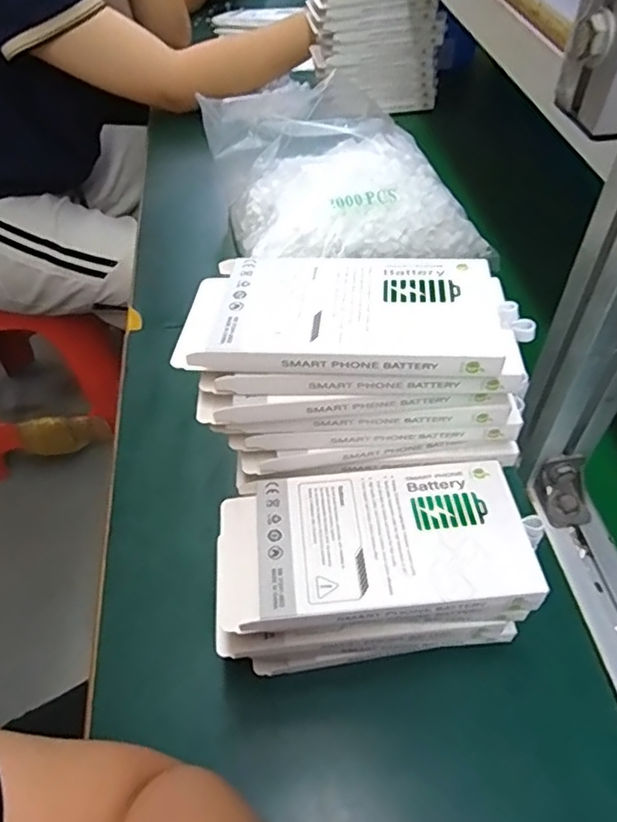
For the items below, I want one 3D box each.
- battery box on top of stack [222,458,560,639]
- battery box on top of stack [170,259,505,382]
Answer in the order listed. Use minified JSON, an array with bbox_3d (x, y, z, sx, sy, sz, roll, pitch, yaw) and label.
[{"bbox_3d":[0.032,0.069,0.295,0.151,0.020,0.079,-4,49,-2],"label":"battery box on top of stack"},{"bbox_3d":[0.015,-0.048,0.286,0.145,0.016,0.073,3,49,4],"label":"battery box on top of stack"}]

